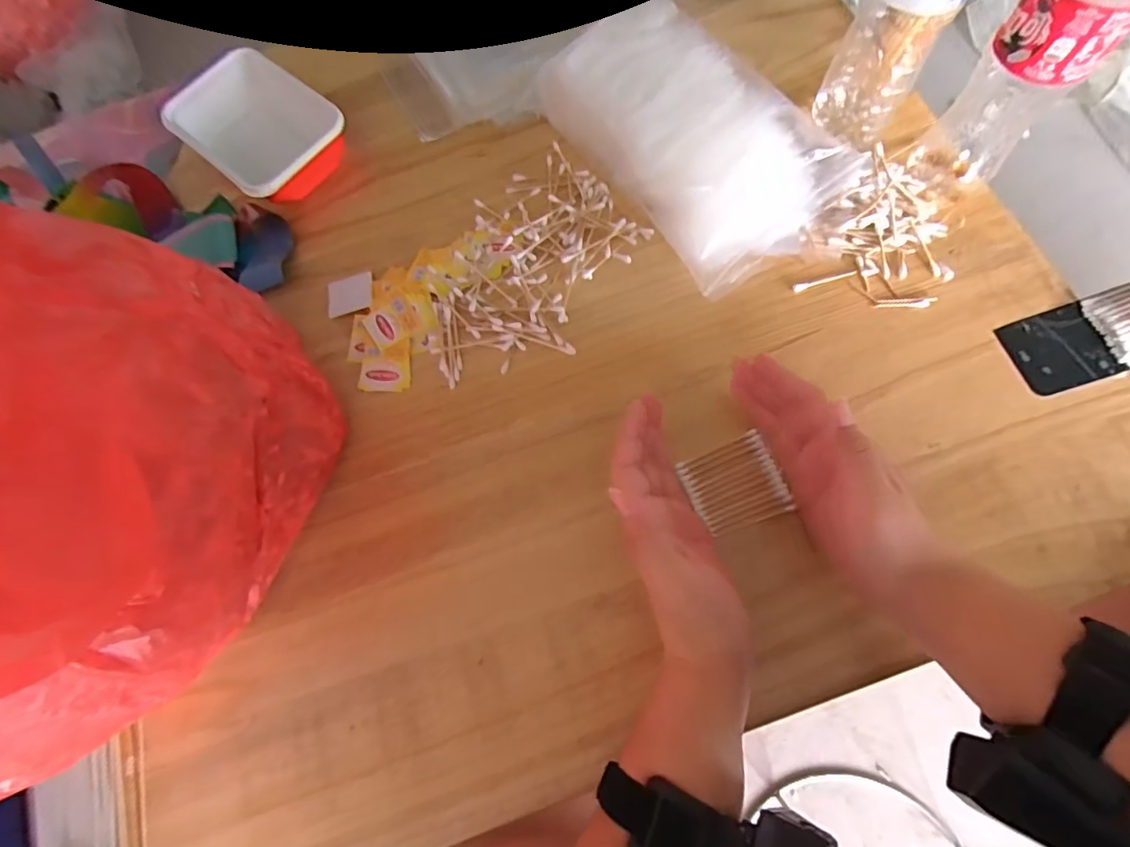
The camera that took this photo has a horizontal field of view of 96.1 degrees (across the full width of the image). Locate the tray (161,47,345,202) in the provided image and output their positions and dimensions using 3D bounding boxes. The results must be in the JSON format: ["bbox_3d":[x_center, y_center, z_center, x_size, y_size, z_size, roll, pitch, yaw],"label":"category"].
[{"bbox_3d":[-0.293,-0.286,0.496,0.153,0.044,0.123,39,80,15],"label":"tray"}]

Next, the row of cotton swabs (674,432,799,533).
[{"bbox_3d":[0.126,0.044,0.373,0.062,0.009,0.060,-22,74,-4],"label":"row of cotton swabs"}]

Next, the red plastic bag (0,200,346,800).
[{"bbox_3d":[-0.322,0.033,0.292,0.305,0.276,0.282,-31,73,-4],"label":"red plastic bag"}]

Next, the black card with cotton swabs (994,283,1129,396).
[{"bbox_3d":[0.418,-0.072,0.380,0.159,0.013,0.062,-20,70,8],"label":"black card with cotton swabs"}]

